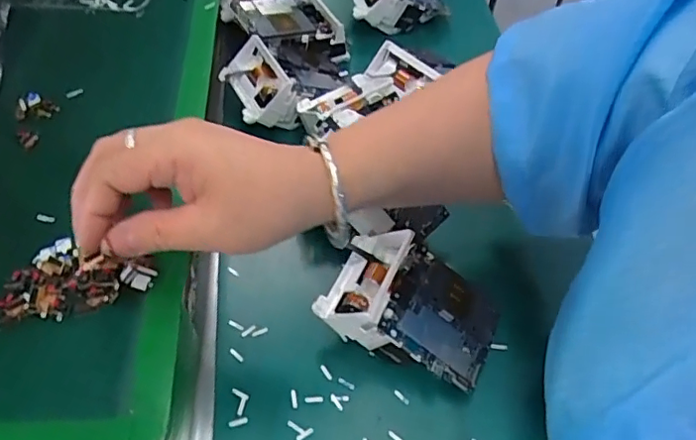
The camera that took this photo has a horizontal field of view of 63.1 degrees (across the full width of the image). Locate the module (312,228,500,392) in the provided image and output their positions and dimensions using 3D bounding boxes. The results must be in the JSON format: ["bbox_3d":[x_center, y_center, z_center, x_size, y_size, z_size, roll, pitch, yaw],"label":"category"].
[{"bbox_3d":[0.043,0.061,0.384,0.111,0.052,0.076,22,55,15],"label":"module"}]

